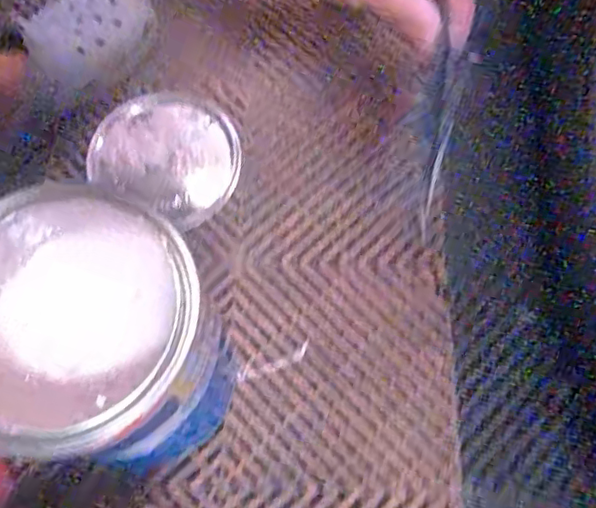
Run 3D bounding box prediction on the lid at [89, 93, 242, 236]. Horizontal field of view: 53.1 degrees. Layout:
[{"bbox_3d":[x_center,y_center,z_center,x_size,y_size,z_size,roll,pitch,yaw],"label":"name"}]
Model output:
[{"bbox_3d":[-0.132,-0.103,0.615,0.147,0.022,0.128,26,72,11],"label":"lid"}]

